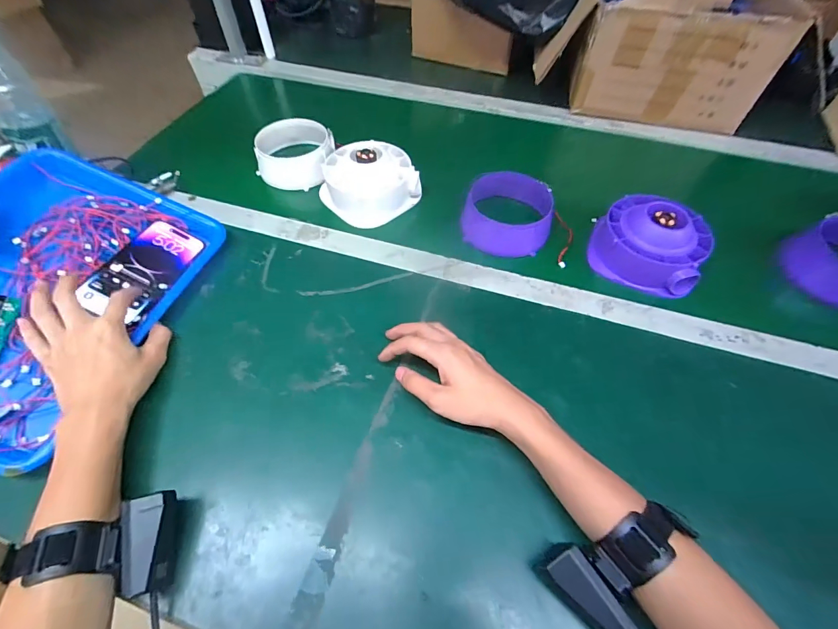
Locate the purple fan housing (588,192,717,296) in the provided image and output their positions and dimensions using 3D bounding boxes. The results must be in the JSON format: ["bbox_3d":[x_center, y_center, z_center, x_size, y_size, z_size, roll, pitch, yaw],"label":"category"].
[{"bbox_3d":[0.304,-0.096,0.503,0.135,0.073,0.111,31,61,19],"label":"purple fan housing"}]

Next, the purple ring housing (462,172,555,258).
[{"bbox_3d":[0.127,-0.141,0.541,0.118,0.065,0.100,17,57,11],"label":"purple ring housing"}]

